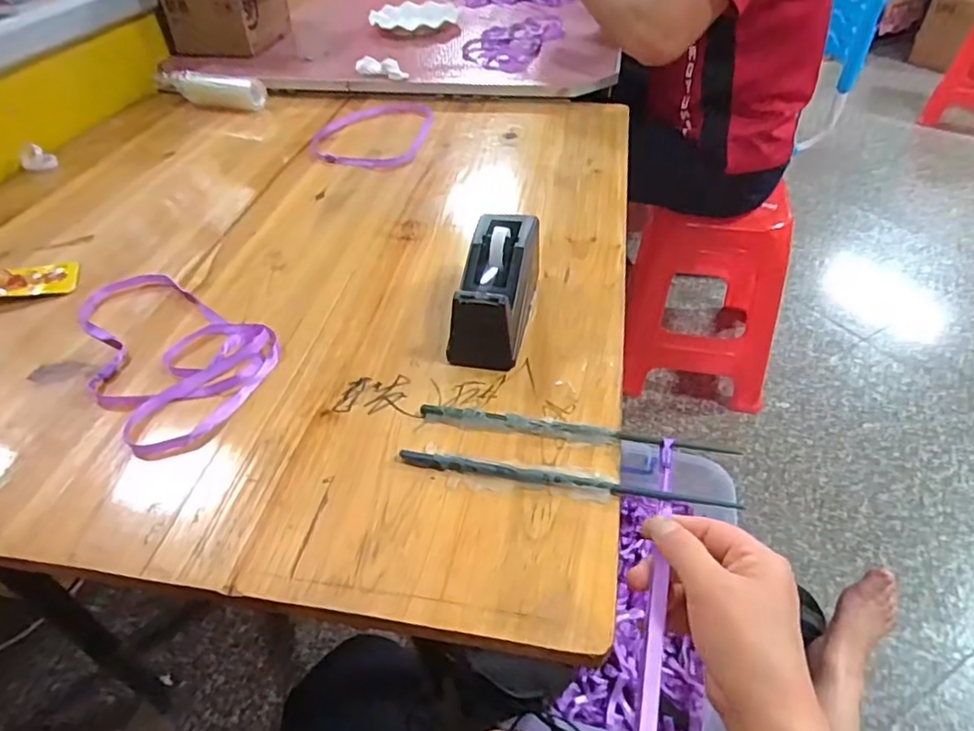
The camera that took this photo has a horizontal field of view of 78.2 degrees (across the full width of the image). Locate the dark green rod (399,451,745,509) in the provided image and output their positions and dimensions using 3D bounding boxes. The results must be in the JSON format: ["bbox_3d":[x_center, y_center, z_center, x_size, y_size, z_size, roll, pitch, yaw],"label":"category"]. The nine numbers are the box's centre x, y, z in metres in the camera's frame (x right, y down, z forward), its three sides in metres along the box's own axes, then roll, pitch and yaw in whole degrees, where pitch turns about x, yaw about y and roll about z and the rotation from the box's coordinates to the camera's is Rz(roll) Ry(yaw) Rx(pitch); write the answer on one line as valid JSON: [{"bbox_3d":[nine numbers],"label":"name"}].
[{"bbox_3d":[0.054,0.077,0.420,0.233,0.006,0.013,6,43,9],"label":"dark green rod"}]

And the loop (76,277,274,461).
[{"bbox_3d":[-0.291,-0.021,0.538,0.257,0.012,0.138,32,53,32],"label":"loop"}]

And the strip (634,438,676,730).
[{"bbox_3d":[0.096,0.163,0.354,0.015,0.034,0.282,10,51,13],"label":"strip"}]

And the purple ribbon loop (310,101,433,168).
[{"bbox_3d":[-0.167,-0.347,0.887,0.154,0.009,0.232,3,43,6],"label":"purple ribbon loop"}]

